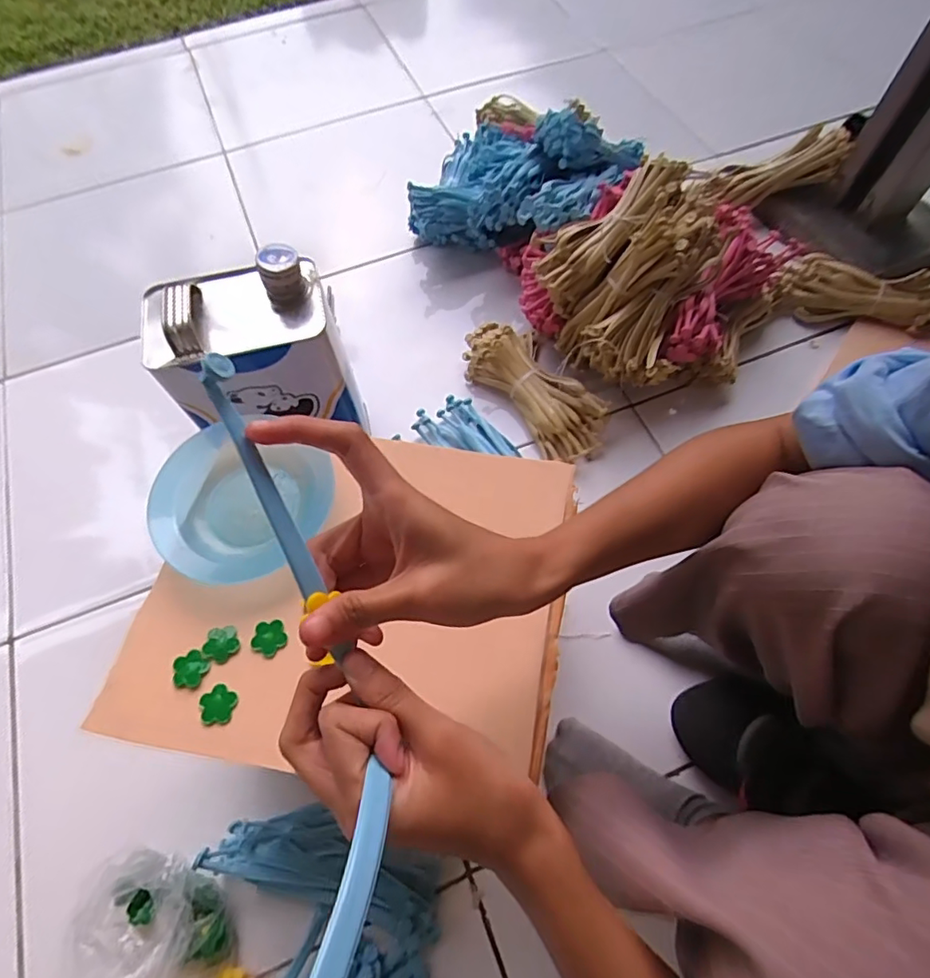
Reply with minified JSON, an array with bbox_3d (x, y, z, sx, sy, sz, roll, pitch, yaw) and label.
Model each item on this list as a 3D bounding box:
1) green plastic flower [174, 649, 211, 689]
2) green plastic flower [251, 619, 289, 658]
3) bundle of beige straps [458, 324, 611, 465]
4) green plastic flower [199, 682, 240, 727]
[{"bbox_3d":[-0.182,0.119,0.365,0.022,0.004,0.022,-41,69,-17],"label":"green plastic flower"},{"bbox_3d":[-0.133,0.100,0.374,0.024,0.004,0.023,-1,63,2],"label":"green plastic flower"},{"bbox_3d":[0.090,-0.137,0.724,0.107,0.053,0.225,-30,66,-13],"label":"bundle of beige straps"},{"bbox_3d":[-0.159,0.139,0.356,0.022,0.004,0.024,-1,63,2],"label":"green plastic flower"}]

